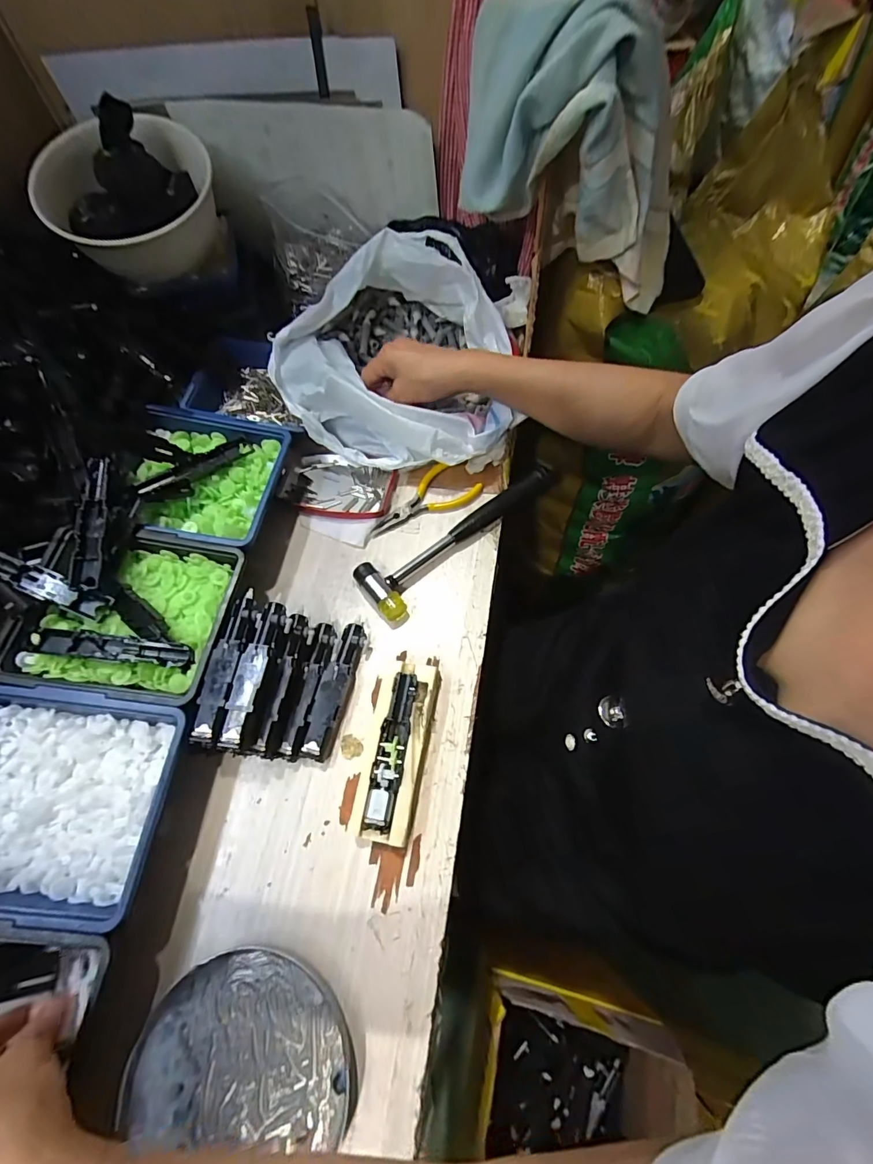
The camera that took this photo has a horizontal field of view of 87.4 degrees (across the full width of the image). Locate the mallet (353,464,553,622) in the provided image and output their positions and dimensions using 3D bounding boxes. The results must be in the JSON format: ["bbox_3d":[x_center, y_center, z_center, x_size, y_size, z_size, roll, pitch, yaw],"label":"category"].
[{"bbox_3d":[0.031,-0.047,0.463,0.232,0.022,0.061,-34,67,-13],"label":"mallet"}]

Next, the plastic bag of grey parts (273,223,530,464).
[{"bbox_3d":[-0.036,-0.247,0.486,0.254,0.121,0.211,15,66,10],"label":"plastic bag of grey parts"}]

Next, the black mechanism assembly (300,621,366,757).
[{"bbox_3d":[-0.089,0.094,0.405,0.029,0.020,0.117,12,65,9],"label":"black mechanism assembly"}]

